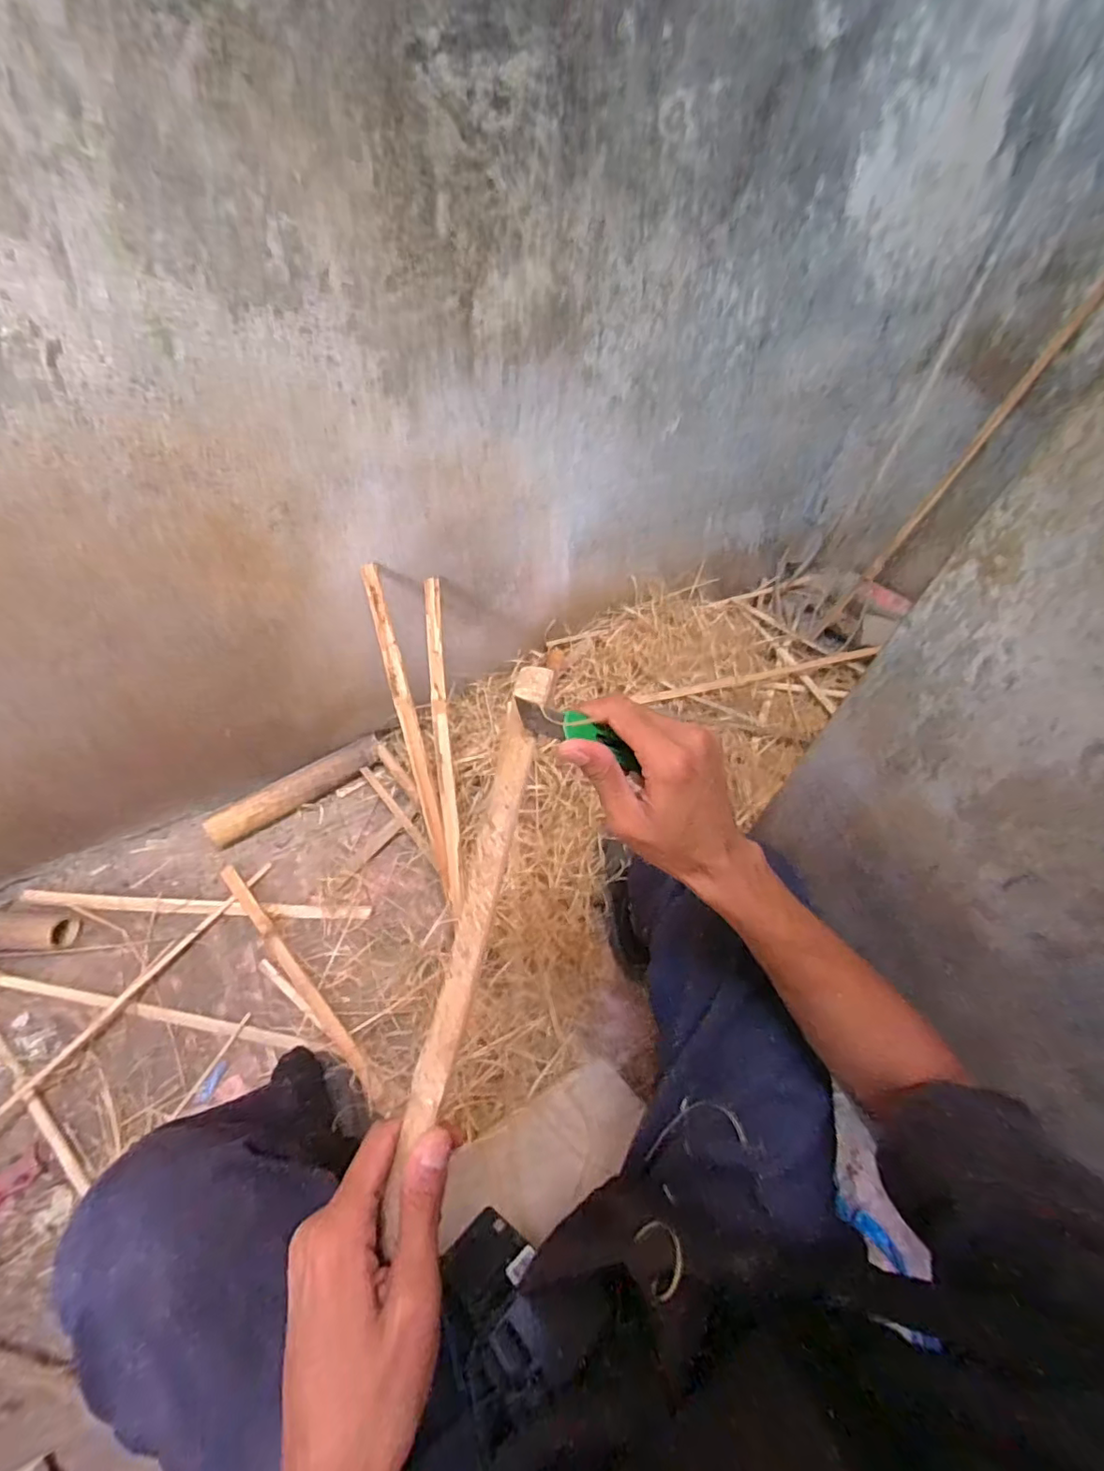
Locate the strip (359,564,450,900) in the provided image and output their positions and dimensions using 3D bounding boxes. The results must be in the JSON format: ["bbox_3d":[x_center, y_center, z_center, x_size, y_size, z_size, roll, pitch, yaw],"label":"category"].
[{"bbox_3d":[-0.223,-0.008,0.905,0.028,0.014,0.513,-14,94,-12],"label":"strip"}]

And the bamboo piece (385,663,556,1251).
[{"bbox_3d":[-0.044,0.106,0.320,0.022,0.010,0.298,13,82,7],"label":"bamboo piece"}]

